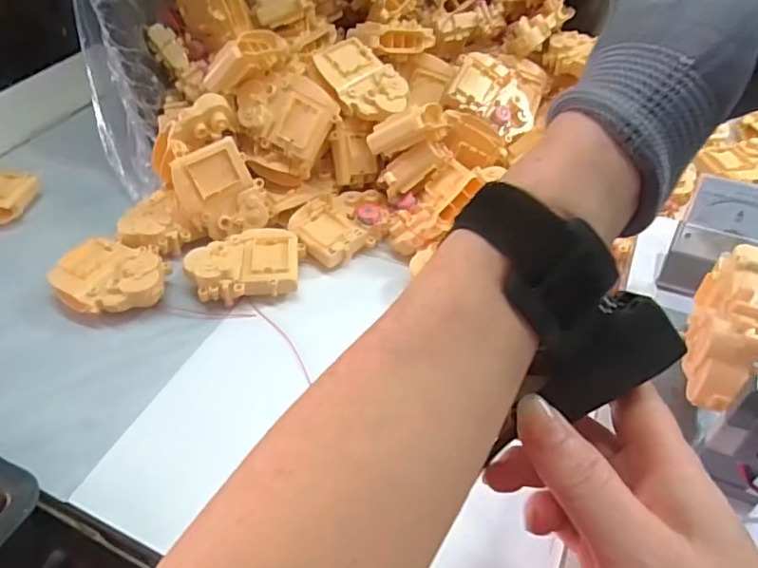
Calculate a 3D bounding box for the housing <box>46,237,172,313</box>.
[{"bbox_3d":[-0.231,-0.003,0.491,0.088,0.039,0.068,6,45,8],"label":"housing"}]

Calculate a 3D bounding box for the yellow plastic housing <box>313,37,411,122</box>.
[{"bbox_3d":[-0.017,-0.199,0.553,0.070,0.026,0.092,-38,82,-21],"label":"yellow plastic housing"}]

